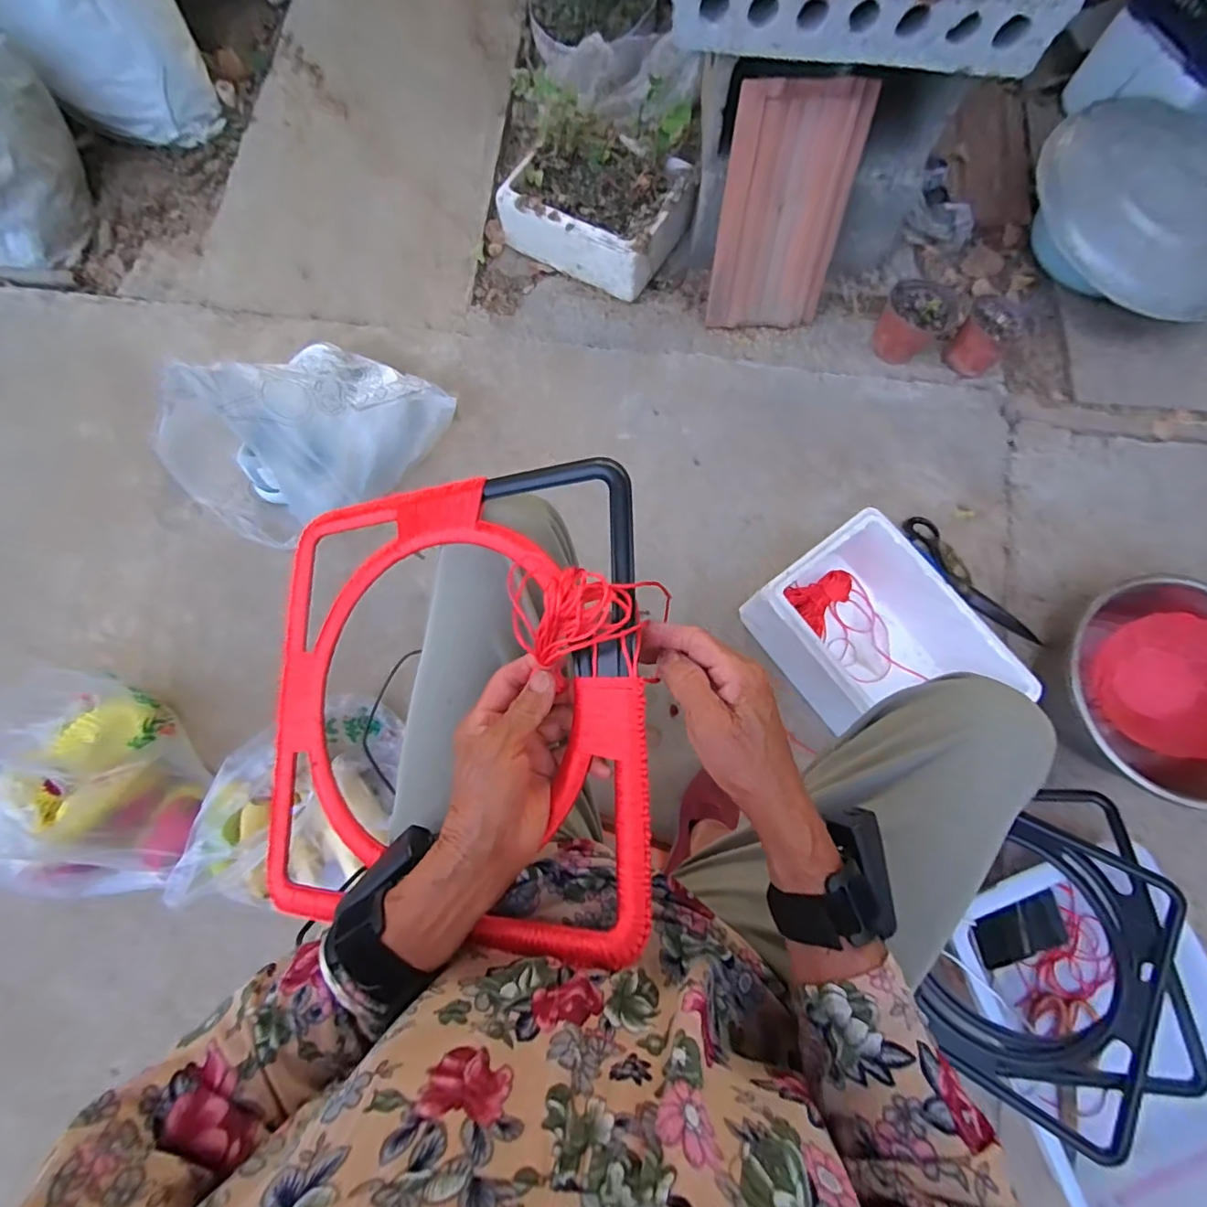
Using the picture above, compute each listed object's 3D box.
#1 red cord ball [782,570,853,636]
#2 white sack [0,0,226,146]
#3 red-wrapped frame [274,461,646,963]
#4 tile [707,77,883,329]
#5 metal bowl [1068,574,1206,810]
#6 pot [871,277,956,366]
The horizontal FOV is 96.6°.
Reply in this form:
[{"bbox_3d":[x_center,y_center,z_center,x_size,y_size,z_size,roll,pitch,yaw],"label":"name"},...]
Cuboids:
[{"bbox_3d":[0.341,-0.015,0.850,0.085,0.028,0.103,39,81,7],"label":"red cord ball"},{"bbox_3d":[-0.959,-1.076,0.993,0.306,0.272,0.232,-8,77,-3],"label":"white sack"},{"bbox_3d":[-0.127,0.071,0.407,0.330,0.023,0.329,-5,80,21],"label":"red-wrapped frame"},{"bbox_3d":[0.300,-0.641,0.900,0.204,0.336,0.022,-1,49,-3],"label":"tile"},{"bbox_3d":[0.804,0.127,0.796,0.282,0.163,0.299,0,77,-1],"label":"metal bowl"},{"bbox_3d":[0.560,-0.518,0.987,0.115,0.091,0.113,0,77,-1],"label":"pot"}]

